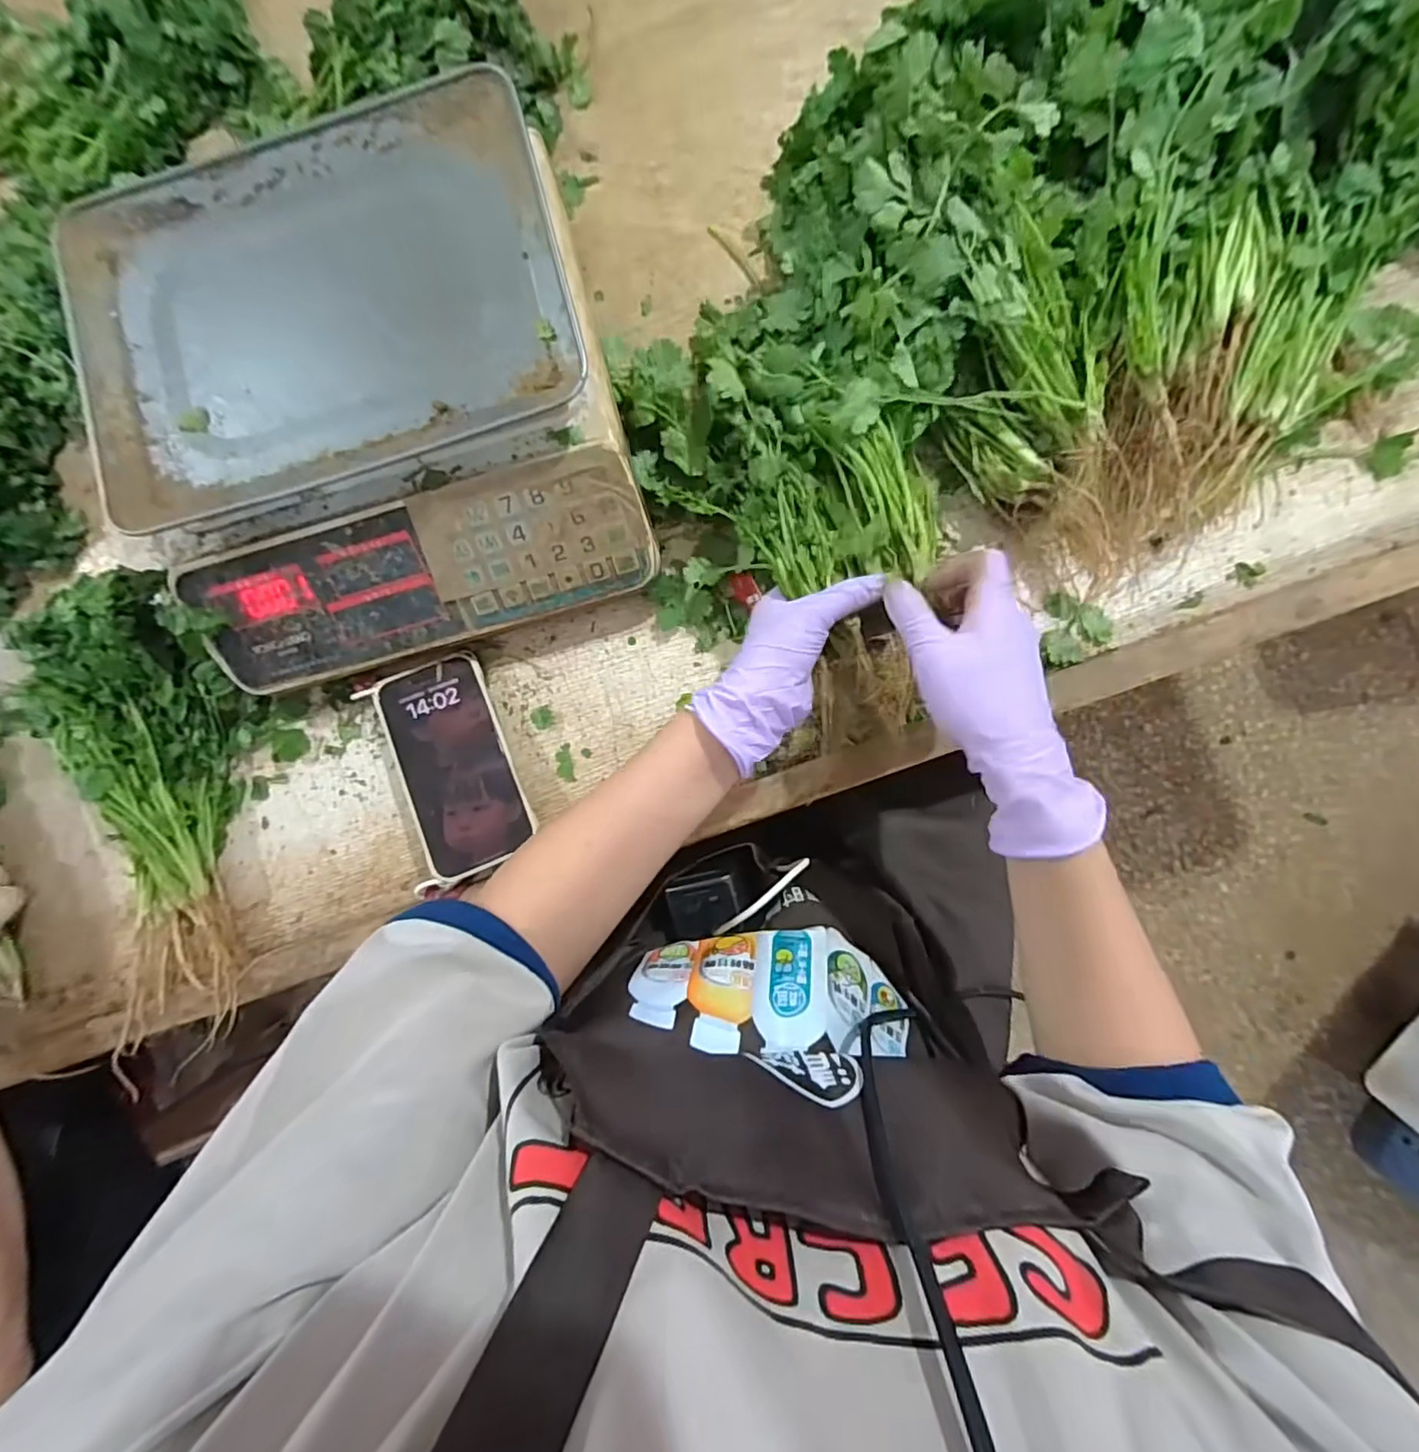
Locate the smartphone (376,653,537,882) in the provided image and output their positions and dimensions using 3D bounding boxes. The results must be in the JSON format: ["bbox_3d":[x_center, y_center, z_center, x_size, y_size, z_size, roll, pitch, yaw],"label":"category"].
[{"bbox_3d":[-0.196,0.027,0.468,0.081,0.006,0.162,-23,79,-5],"label":"smartphone"}]

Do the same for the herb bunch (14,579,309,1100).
[{"bbox_3d":[-0.414,0.061,0.466,0.176,0.076,0.361,-14,85,4],"label":"herb bunch"}]

